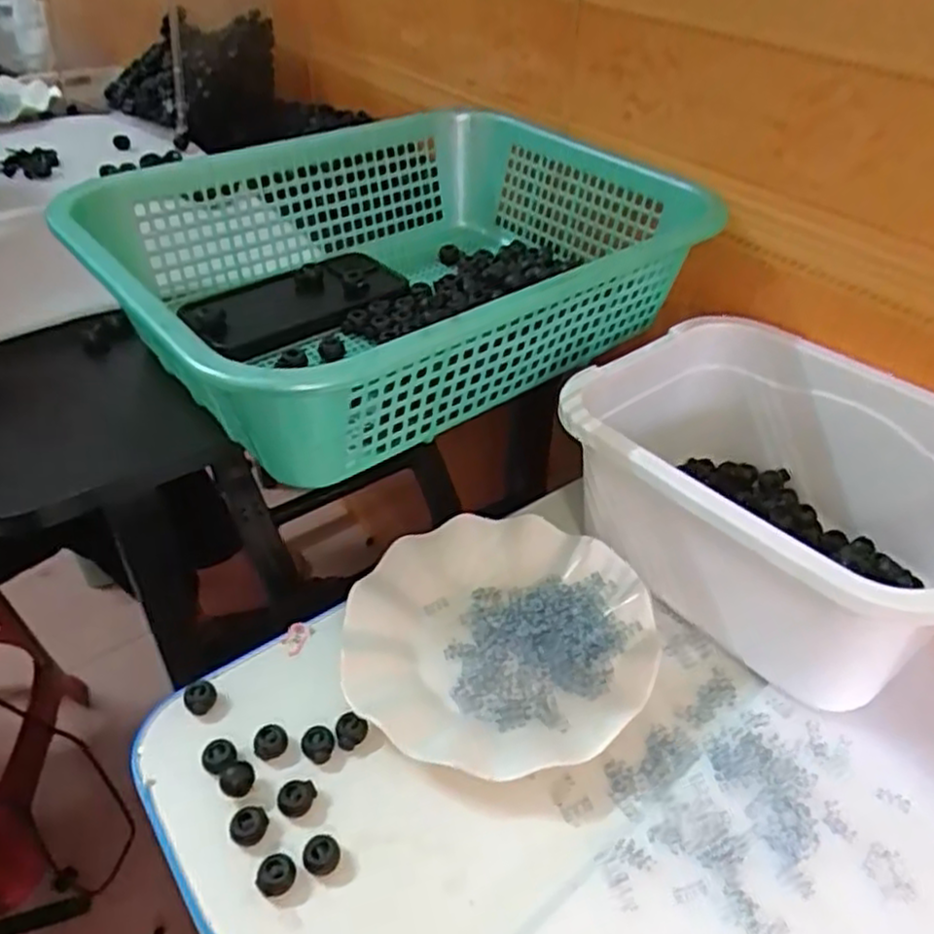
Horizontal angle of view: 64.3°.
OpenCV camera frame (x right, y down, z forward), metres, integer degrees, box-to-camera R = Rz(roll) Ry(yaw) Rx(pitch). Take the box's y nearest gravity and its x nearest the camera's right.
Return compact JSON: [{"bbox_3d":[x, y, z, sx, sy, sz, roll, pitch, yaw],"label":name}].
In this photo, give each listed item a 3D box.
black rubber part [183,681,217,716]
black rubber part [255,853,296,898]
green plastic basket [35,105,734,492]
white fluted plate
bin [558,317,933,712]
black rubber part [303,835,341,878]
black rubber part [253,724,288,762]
[{"bbox_3d":[-0.153,0.131,0.425,0.017,0.010,0.016,-10,42,-14],"label":"black rubber part"},{"bbox_3d":[-0.091,0.195,0.354,0.018,0.011,0.015,-15,43,-19],"label":"black rubber part"},{"bbox_3d":[-0.045,-0.143,0.525,0.387,0.101,0.302,-27,48,-29],"label":"green plastic basket"},{"bbox_3d":[0.019,0.105,0.460,0.180,0.037,0.182,1,41,-1],"label":"white fluted plate"},{"bbox_3d":[0.195,0.024,0.481,0.185,0.132,0.250,-32,50,-29],"label":"bin"},{"bbox_3d":[-0.071,0.189,0.361,0.017,0.011,0.016,1,41,-1],"label":"black rubber part"},{"bbox_3d":[-0.107,0.150,0.405,0.018,0.013,0.012,-15,43,-19],"label":"black rubber part"}]

